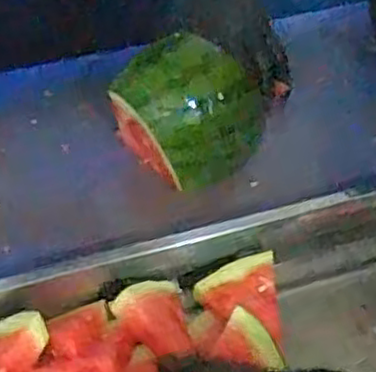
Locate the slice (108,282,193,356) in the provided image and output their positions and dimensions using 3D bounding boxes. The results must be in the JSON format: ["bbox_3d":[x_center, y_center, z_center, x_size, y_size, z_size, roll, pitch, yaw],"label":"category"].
[{"bbox_3d":[-0.028,0.106,0.559,0.053,0.021,0.060,-11,50,-12],"label":"slice"}]

